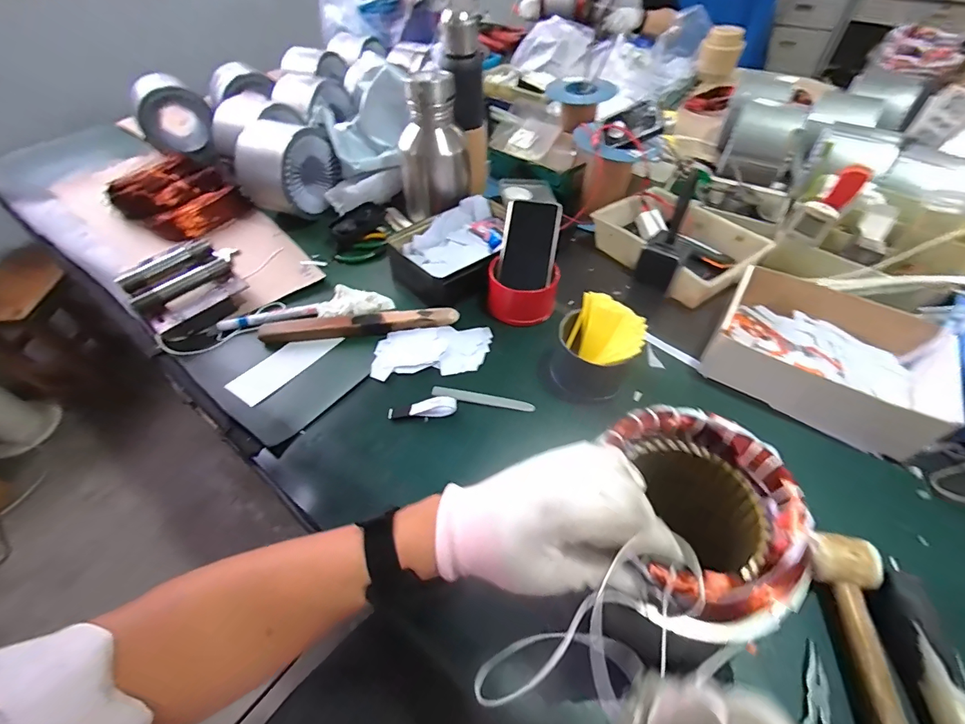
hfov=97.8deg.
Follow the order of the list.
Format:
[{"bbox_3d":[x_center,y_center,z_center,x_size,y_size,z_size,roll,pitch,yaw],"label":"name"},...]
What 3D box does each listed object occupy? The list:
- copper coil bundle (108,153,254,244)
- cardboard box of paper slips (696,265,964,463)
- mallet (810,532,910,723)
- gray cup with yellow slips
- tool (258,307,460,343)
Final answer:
[{"bbox_3d":[-0.591,-0.322,0.824,0.220,0.063,0.170,21,53,18],"label":"copper coil bundle"},{"bbox_3d":[0.454,-0.022,0.548,0.259,0.073,0.216,30,57,24],"label":"cardboard box of paper slips"},{"bbox_3d":[0.314,0.275,0.327,0.061,0.050,0.261,4,50,4],"label":"mallet"},{"bbox_3d":[0.144,-0.018,0.538,0.096,0.086,0.094,0,50,0],"label":"gray cup with yellow slips"},{"bbox_3d":[-0.174,-0.055,0.600,0.273,0.016,0.036,-5,50,-4],"label":"tool"}]

